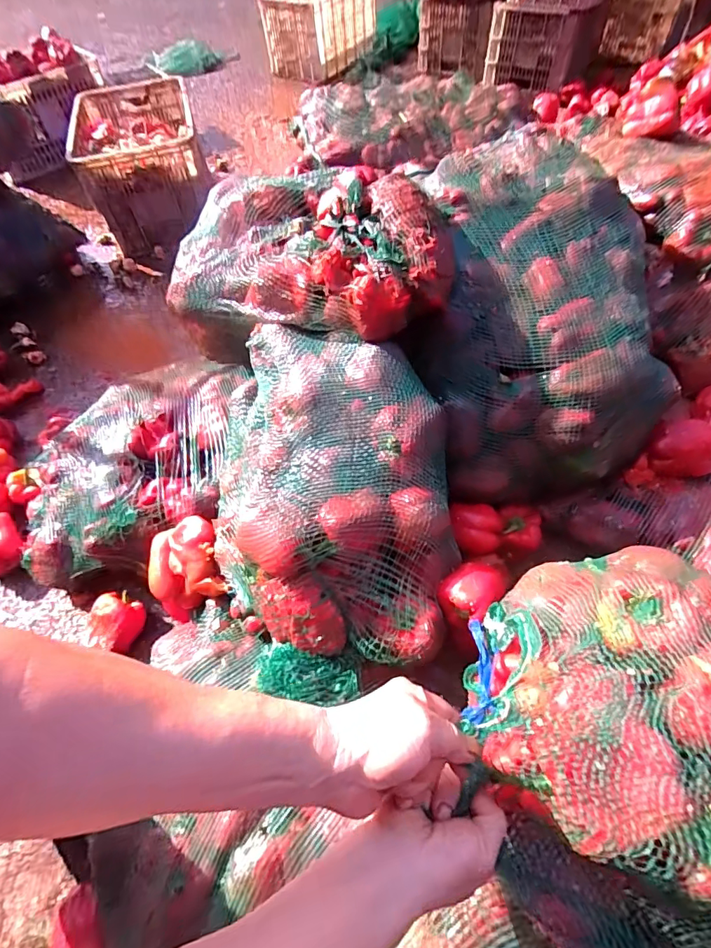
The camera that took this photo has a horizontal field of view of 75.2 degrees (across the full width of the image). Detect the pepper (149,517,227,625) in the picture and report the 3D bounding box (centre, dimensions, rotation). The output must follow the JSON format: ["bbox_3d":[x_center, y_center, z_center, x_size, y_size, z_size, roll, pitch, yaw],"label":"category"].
[{"bbox_3d":[-0.262,0.149,0.721,0.117,0.094,0.137,-19,58,-7],"label":"pepper"}]

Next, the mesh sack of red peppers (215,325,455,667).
[{"bbox_3d":[-0.038,0.008,0.677,0.334,0.173,0.443,-3,57,3],"label":"mesh sack of red peppers"}]

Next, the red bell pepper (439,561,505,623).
[{"bbox_3d":[0.169,0.176,0.682,0.077,0.076,0.087,38,68,25],"label":"red bell pepper"}]

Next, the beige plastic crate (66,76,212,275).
[{"bbox_3d":[-0.666,-0.958,1.494,0.371,0.317,0.556,-15,57,-5],"label":"beige plastic crate"}]

